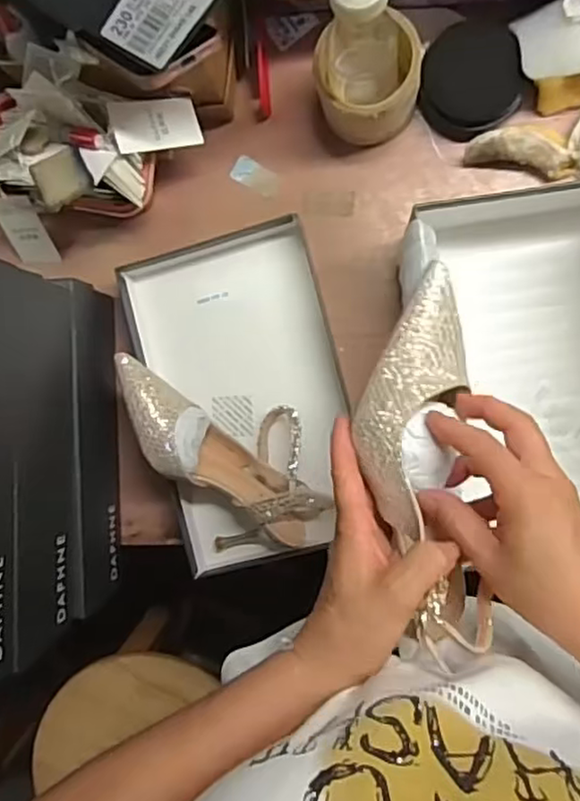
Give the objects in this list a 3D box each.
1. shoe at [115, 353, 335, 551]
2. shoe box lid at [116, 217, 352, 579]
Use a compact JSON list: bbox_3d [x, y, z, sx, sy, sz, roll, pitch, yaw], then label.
[{"bbox_3d":[-0.071,0.045,0.604,0.218,0.073,0.134,39,97,-12],"label":"shoe"},{"bbox_3d":[-0.041,-0.001,0.636,0.179,0.028,0.310,-14,90,8],"label":"shoe box lid"}]

